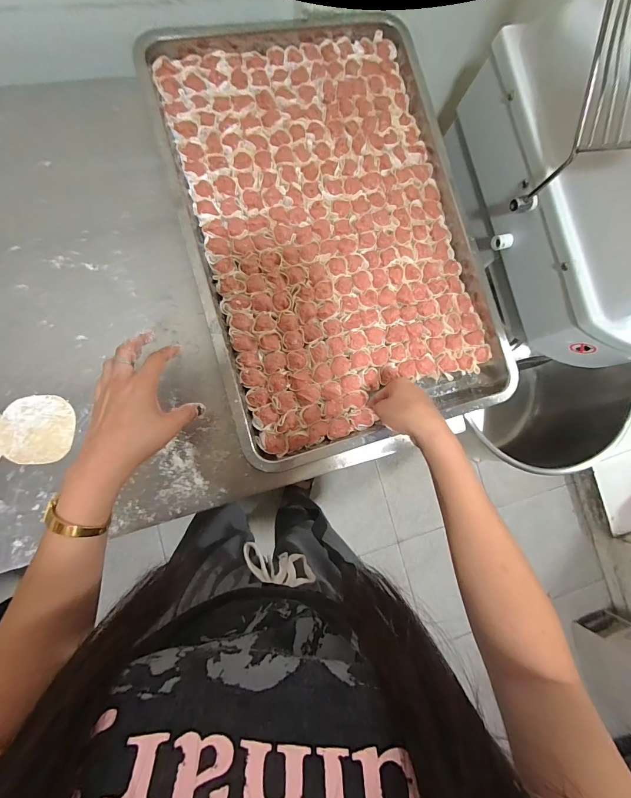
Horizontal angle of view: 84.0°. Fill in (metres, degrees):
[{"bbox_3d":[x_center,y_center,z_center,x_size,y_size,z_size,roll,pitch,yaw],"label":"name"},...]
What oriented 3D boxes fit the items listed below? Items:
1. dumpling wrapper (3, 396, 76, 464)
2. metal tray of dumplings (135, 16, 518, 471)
[{"bbox_3d":[-0.335,0.037,0.427,0.077,0.007,0.081,-6,83,-8],"label":"dumpling wrapper"},{"bbox_3d":[0.026,-0.241,0.477,0.378,0.040,0.586,-16,89,-8],"label":"metal tray of dumplings"}]

